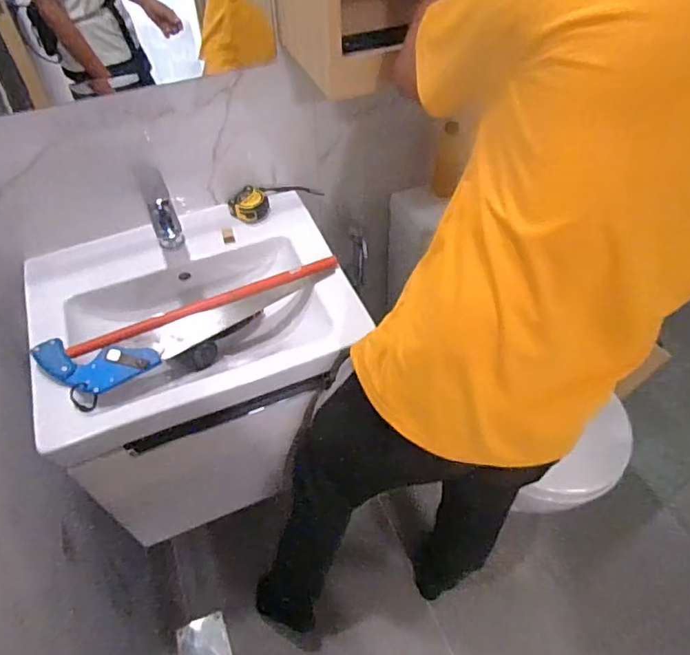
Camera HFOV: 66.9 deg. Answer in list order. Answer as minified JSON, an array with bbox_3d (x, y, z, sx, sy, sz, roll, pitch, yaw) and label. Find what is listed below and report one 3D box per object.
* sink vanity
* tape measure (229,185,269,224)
[{"bbox_3d":[-0.264,0.102,1.104,0.542,0.531,0.415,-18,52,-12],"label":"sink vanity"},{"bbox_3d":[-0.190,-0.245,1.045,0.069,0.038,0.071,-1,50,1],"label":"tape measure"}]

